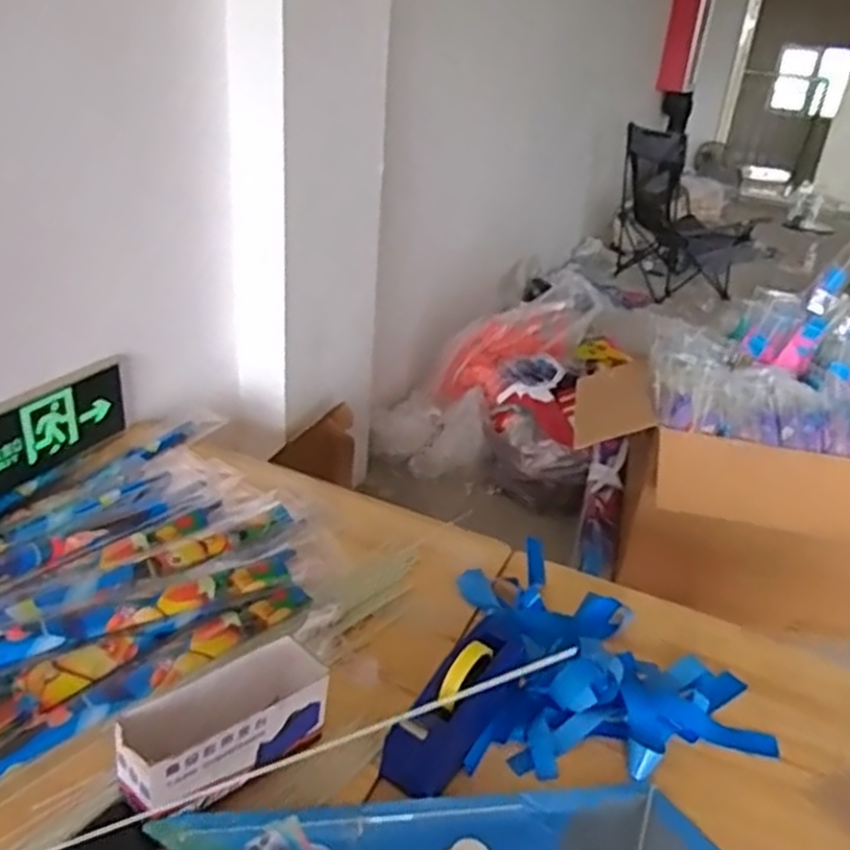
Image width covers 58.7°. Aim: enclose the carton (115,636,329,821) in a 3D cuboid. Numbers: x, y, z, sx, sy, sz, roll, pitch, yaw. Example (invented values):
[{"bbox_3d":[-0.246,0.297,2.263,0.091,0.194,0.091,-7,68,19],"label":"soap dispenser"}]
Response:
[{"bbox_3d":[-0.220,0.336,0.833,0.229,0.121,0.083,-21,38,-36],"label":"carton"}]

